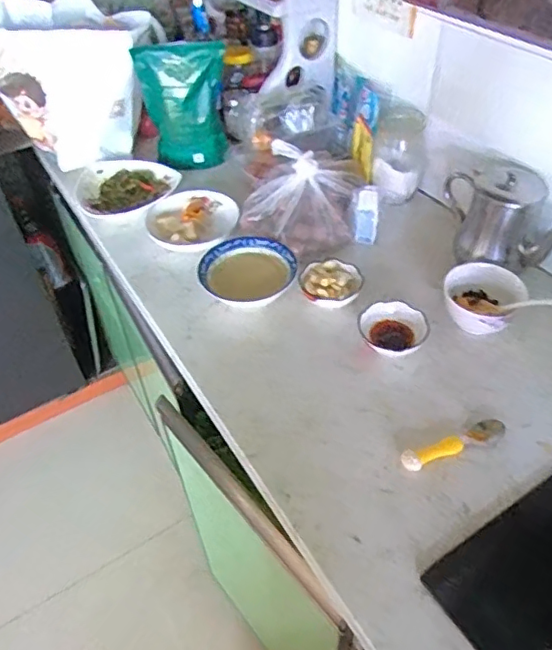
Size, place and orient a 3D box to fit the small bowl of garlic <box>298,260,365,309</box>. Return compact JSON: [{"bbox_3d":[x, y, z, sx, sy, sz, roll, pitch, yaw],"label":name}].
[{"bbox_3d":[0.085,-0.055,0.865,0.092,0.044,0.084,-2,45,2],"label":"small bowl of garlic"}]

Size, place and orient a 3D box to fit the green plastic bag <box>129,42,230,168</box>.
[{"bbox_3d":[-0.175,-0.424,1.098,0.159,0.222,0.067,-12,46,-8],"label":"green plastic bag"}]

